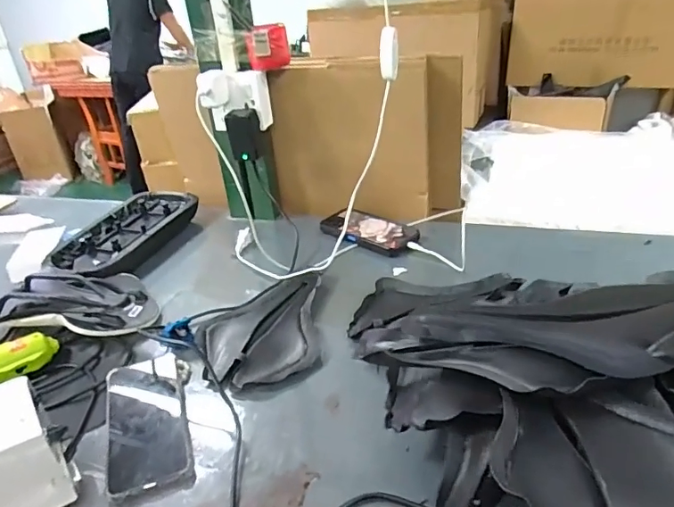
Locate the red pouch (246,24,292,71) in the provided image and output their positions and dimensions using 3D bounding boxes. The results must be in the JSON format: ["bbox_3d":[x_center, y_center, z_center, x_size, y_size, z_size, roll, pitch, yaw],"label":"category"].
[{"bbox_3d":[-0.107,-0.318,0.773,0.063,0.060,0.030,-10,31,-8],"label":"red pouch"}]

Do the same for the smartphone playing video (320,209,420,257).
[{"bbox_3d":[0.050,-0.041,0.851,0.176,0.009,0.090,18,38,34],"label":"smartphone playing video"}]

